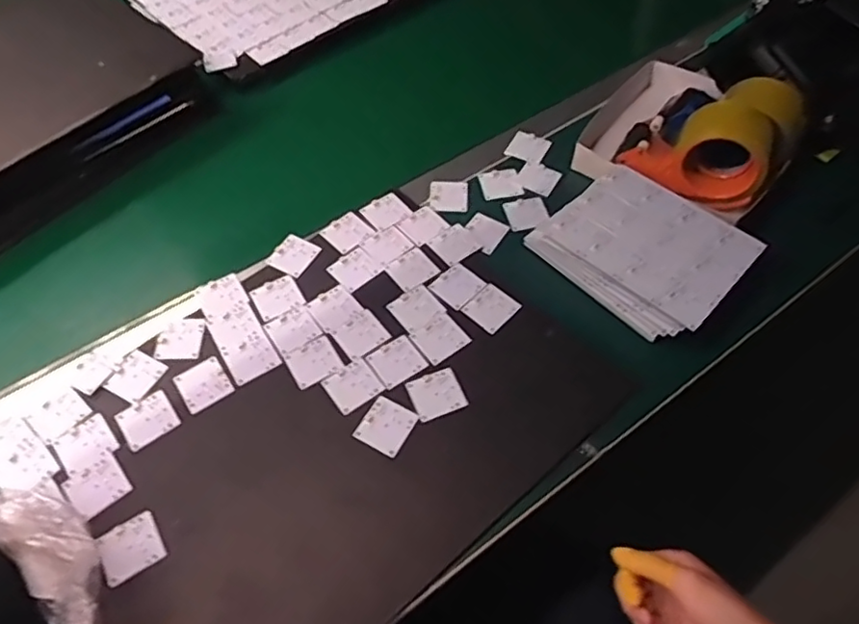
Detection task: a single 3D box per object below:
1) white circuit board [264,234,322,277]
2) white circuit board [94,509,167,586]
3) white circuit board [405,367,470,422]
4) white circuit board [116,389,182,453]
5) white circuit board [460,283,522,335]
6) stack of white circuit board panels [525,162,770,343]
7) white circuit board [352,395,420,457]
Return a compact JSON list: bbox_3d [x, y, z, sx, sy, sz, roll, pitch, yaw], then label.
[{"bbox_3d":[-0.155,-0.066,0.708,0.046,0.006,0.046,23,58,17],"label":"white circuit board"},{"bbox_3d":[-0.254,0.201,0.531,0.047,0.004,0.047,-29,58,-17],"label":"white circuit board"},{"bbox_3d":[0.007,0.079,0.607,0.049,0.004,0.045,-20,56,-12],"label":"white circuit board"},{"bbox_3d":[-0.270,0.102,0.597,0.048,0.004,0.047,-34,60,-20],"label":"white circuit board"},{"bbox_3d":[0.066,-0.005,0.662,0.046,0.004,0.050,37,64,25],"label":"white circuit board"},{"bbox_3d":[0.228,-0.067,0.673,0.145,0.057,0.200,-38,62,-22],"label":"stack of white circuit board panels"},{"bbox_3d":[-0.041,0.107,0.591,0.047,0.004,0.048,25,59,19],"label":"white circuit board"}]

